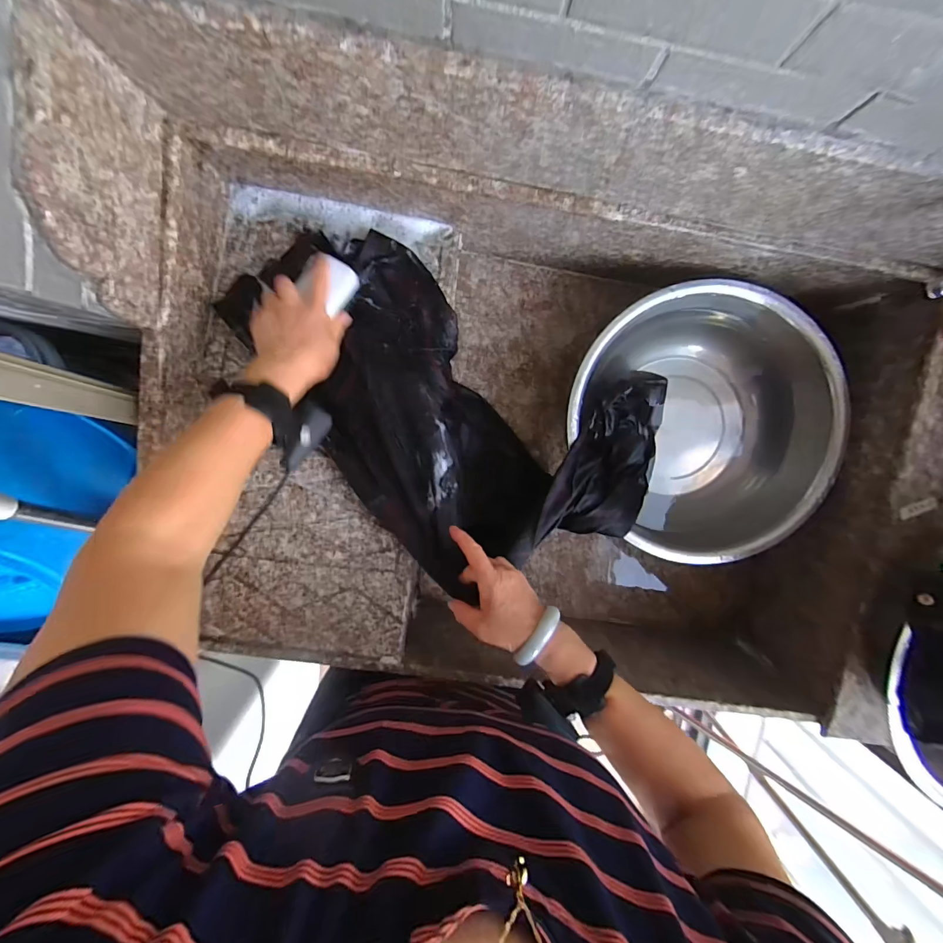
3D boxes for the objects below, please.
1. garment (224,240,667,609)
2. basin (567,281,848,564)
[{"bbox_3d":[-0.032,-0.078,0.584,0.584,0.183,0.333,26,96,-7],"label":"garment"},{"bbox_3d":[0.315,-0.077,0.642,0.358,0.185,0.351,0,98,-3],"label":"basin"}]

